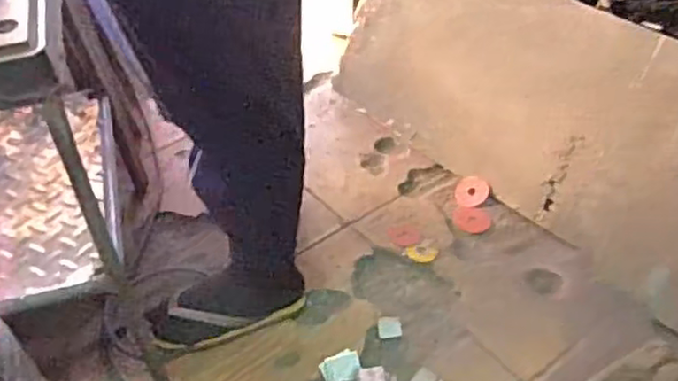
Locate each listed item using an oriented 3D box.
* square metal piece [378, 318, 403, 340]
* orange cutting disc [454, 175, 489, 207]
[{"bbox_3d":[0.080,0.214,1.046,0.036,0.005,0.039,-2,44,-2],"label":"square metal piece"},{"bbox_3d":[0.251,0.002,1.262,0.061,0.006,0.070,2,60,15],"label":"orange cutting disc"}]

